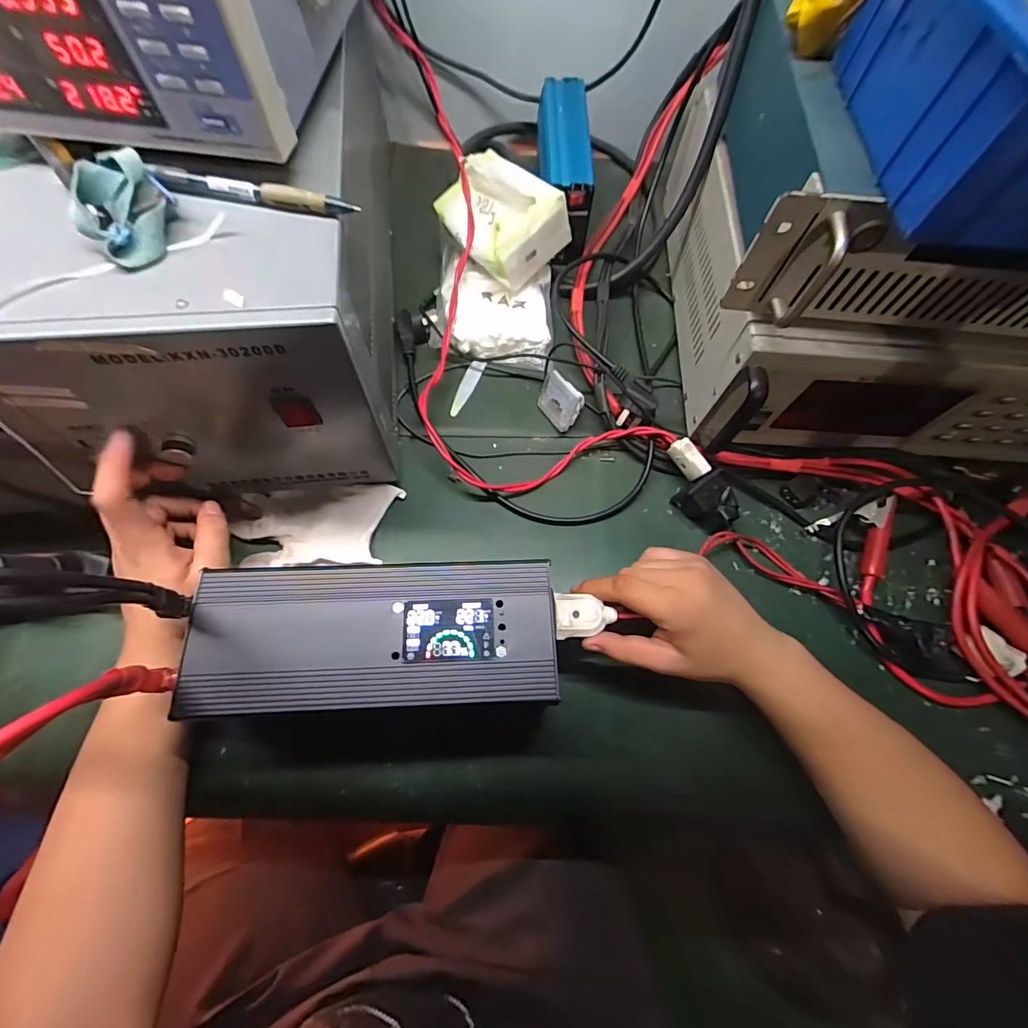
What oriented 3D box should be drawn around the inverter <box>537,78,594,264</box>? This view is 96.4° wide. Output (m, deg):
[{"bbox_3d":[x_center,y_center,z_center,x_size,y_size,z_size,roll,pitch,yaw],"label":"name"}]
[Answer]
[{"bbox_3d":[0.060,-0.417,0.543,0.060,0.081,0.201,-1,67,-3],"label":"inverter"}]

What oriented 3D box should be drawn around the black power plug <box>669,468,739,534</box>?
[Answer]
[{"bbox_3d":[0.183,-0.010,0.427,0.054,0.039,0.035,42,71,14],"label":"black power plug"}]

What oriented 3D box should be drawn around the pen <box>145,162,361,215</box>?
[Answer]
[{"bbox_3d":[-0.161,-0.201,0.284,0.127,0.007,0.010,11,67,2],"label":"pen"}]

